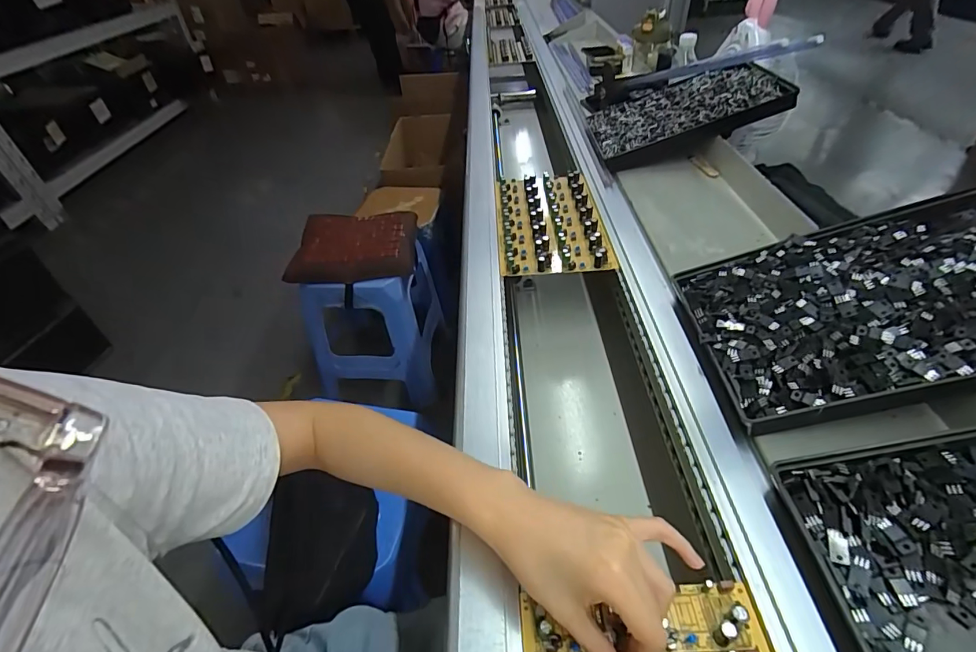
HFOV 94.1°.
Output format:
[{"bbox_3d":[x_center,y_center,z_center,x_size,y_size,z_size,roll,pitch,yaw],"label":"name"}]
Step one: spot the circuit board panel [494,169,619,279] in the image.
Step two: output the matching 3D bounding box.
[{"bbox_3d":[0.086,-0.156,0.659,0.143,0.021,0.249,-4,43,1],"label":"circuit board panel"}]

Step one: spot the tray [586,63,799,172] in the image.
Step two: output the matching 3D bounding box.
[{"bbox_3d":[0.320,-0.356,0.758,0.288,0.036,0.193,-13,50,19],"label":"tray"}]

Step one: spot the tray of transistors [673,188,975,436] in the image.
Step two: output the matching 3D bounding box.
[{"bbox_3d":[0.337,-0.023,0.392,0.284,0.027,0.194,-14,43,13],"label":"tray of transistors"}]

